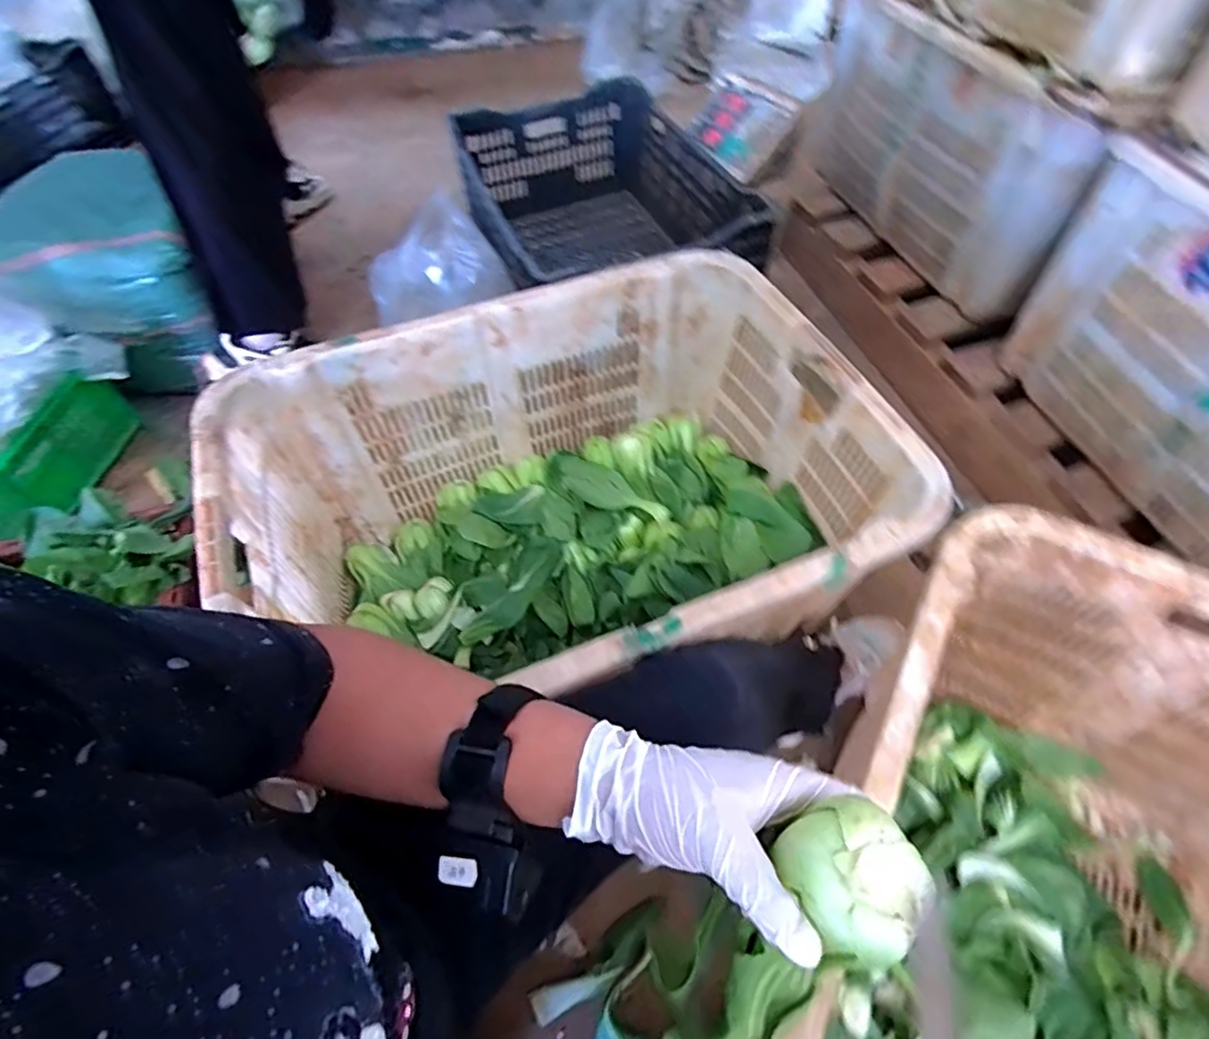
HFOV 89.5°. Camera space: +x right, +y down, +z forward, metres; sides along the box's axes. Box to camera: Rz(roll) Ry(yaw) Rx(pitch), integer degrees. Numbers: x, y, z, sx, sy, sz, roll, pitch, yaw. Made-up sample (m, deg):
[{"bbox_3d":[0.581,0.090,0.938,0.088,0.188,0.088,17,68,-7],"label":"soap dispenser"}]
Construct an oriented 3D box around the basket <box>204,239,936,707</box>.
[{"bbox_3d":[-0.040,0.007,0.731,0.650,0.306,0.467,-22,59,-13],"label":"basket"}]

